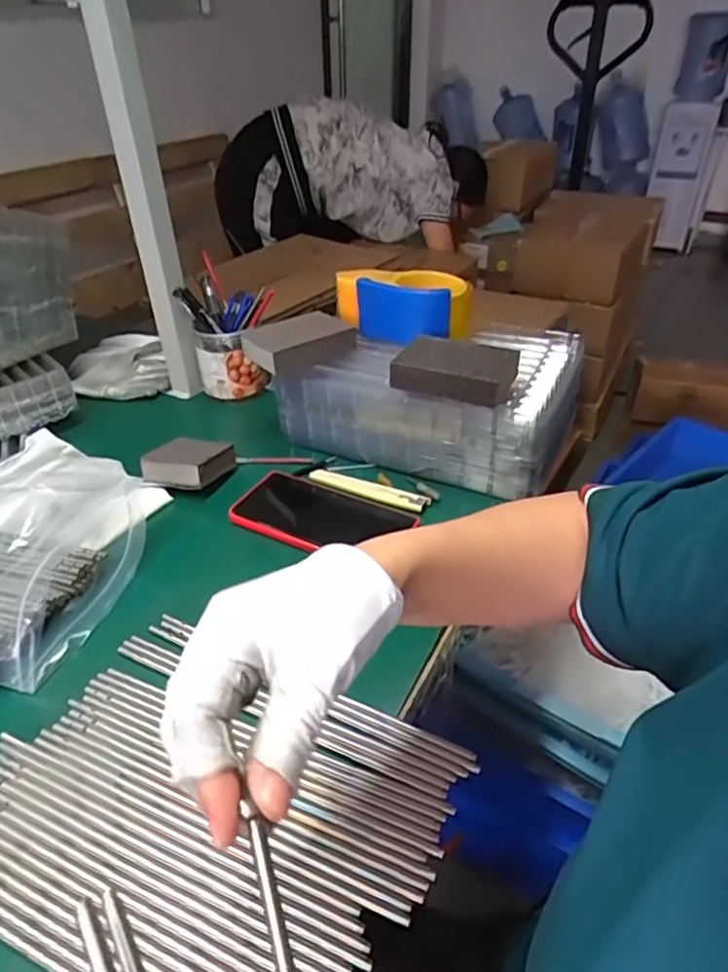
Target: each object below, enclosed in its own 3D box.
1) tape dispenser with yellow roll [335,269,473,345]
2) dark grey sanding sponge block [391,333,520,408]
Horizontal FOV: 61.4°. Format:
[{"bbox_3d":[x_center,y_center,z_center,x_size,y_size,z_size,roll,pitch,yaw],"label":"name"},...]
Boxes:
[{"bbox_3d":[0.044,-0.197,0.662,0.140,0.062,0.073,20,40,25],"label":"tape dispenser with yellow roll"},{"bbox_3d":[0.084,-0.106,0.553,0.103,0.033,0.064,16,39,21],"label":"dark grey sanding sponge block"}]

